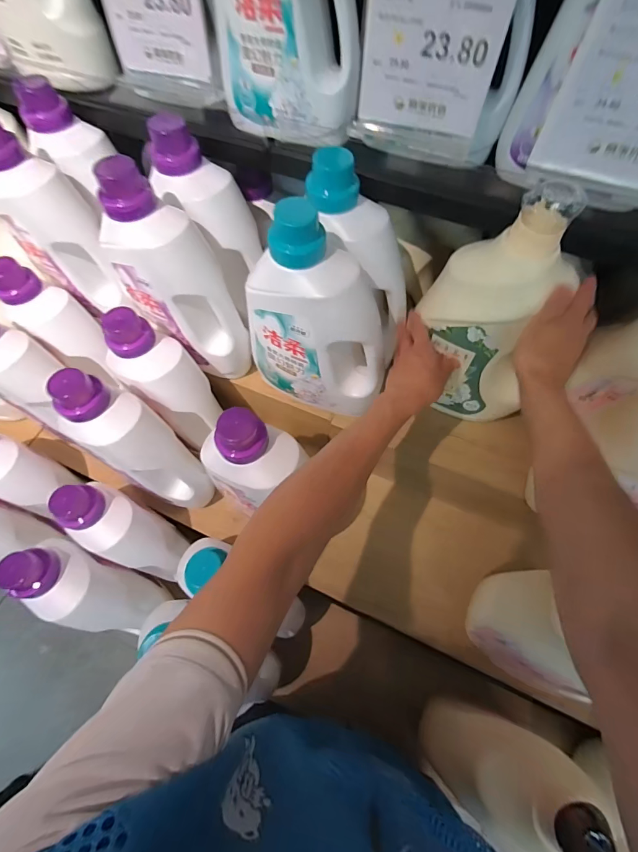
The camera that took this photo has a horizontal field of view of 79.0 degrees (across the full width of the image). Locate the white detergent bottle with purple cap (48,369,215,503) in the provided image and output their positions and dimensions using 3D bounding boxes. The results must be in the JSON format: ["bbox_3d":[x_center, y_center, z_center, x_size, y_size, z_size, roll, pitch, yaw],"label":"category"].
[{"bbox_3d":[-0.293,0.038,0.622,0.182,0.314,0.097,27,67,14],"label":"white detergent bottle with purple cap"}]

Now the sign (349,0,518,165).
[{"bbox_3d":[0.116,-0.408,0.392,0.146,0.223,0.036,18,65,10],"label":"sign"}]

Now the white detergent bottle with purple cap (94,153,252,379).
[{"bbox_3d":[-0.216,-0.207,0.581,0.196,0.289,0.091,28,67,14],"label":"white detergent bottle with purple cap"}]

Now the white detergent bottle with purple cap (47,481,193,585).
[{"bbox_3d":[-0.327,0.174,0.645,0.093,0.251,0.097,4,56,43],"label":"white detergent bottle with purple cap"}]

